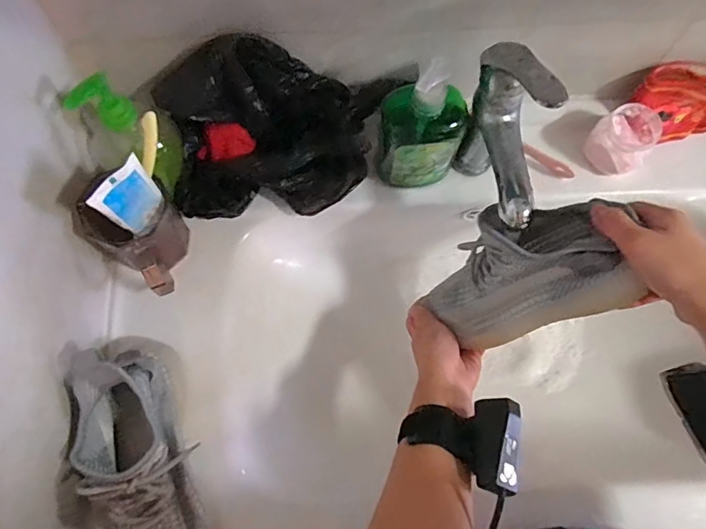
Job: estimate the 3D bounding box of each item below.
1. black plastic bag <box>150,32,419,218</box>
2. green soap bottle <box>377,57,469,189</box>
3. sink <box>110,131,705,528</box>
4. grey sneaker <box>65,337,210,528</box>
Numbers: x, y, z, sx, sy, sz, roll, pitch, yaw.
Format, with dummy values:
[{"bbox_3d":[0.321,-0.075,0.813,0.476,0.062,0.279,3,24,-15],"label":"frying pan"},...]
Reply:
[{"bbox_3d":[-0.077,-0.135,0.501,0.225,0.122,0.127,-1,72,-1],"label":"black plastic bag"},{"bbox_3d":[0.070,-0.134,0.476,0.083,0.157,0.049,-9,73,-3],"label":"green soap bottle"},{"bbox_3d":[0.159,0.092,0.566,0.768,0.174,0.398,-12,73,-4],"label":"sink"},{"bbox_3d":[-0.189,0.175,0.415,0.084,0.090,0.238,-15,73,-5],"label":"grey sneaker"}]

